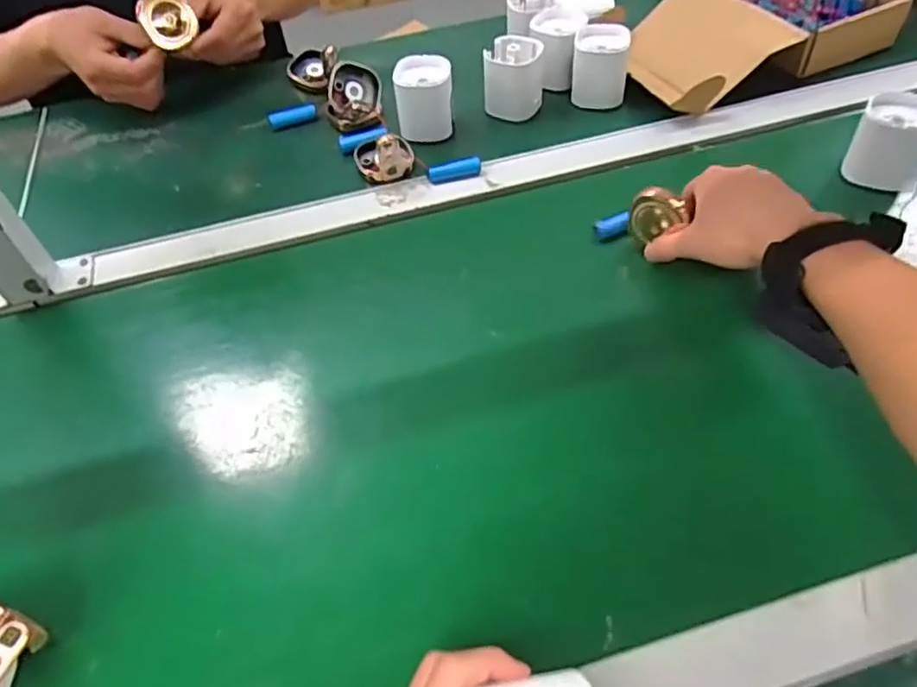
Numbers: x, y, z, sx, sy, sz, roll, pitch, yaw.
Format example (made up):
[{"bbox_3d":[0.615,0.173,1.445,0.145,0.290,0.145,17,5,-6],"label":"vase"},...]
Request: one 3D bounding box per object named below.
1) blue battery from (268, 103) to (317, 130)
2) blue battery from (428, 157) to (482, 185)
[{"bbox_3d":[-0.178,-0.245,0.697,0.050,0.016,0.013,-19,52,-11],"label":"blue battery"},{"bbox_3d":[-0.003,-0.167,0.622,0.050,0.012,0.015,-15,51,-8],"label":"blue battery"}]

